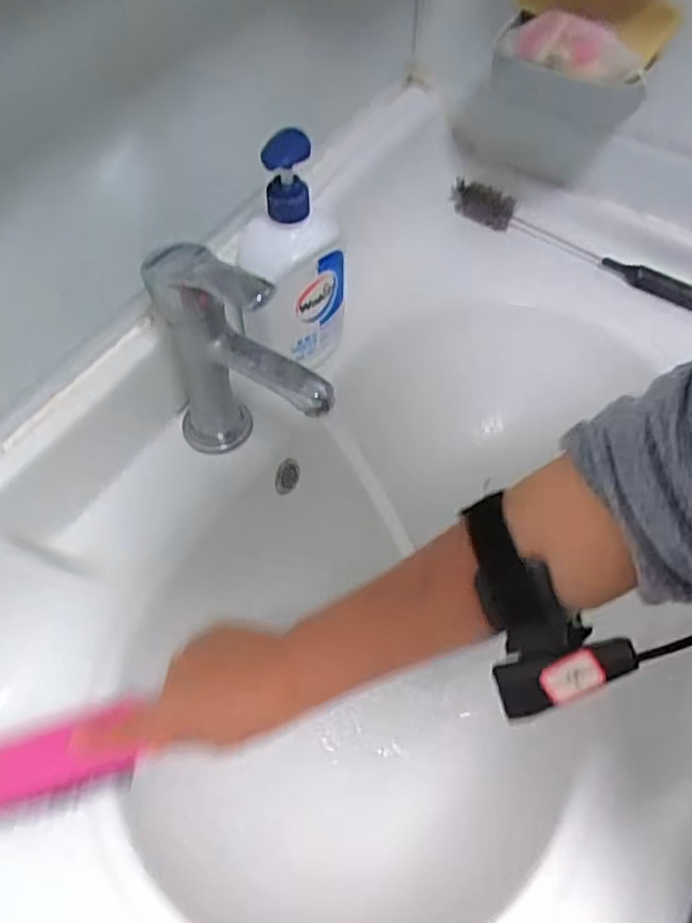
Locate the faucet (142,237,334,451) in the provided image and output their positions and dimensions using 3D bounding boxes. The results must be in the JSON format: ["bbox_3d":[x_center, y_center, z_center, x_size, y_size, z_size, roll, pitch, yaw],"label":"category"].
[{"bbox_3d":[-0.074,-0.062,0.491,0.134,0.194,0.057,34,62,20],"label":"faucet"}]

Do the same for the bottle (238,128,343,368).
[{"bbox_3d":[-0.041,-0.160,0.546,0.088,0.187,0.065,-7,57,-6],"label":"bottle"}]

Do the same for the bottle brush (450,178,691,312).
[{"bbox_3d":[0.240,-0.216,0.707,0.298,0.027,0.033,29,61,18],"label":"bottle brush"}]

